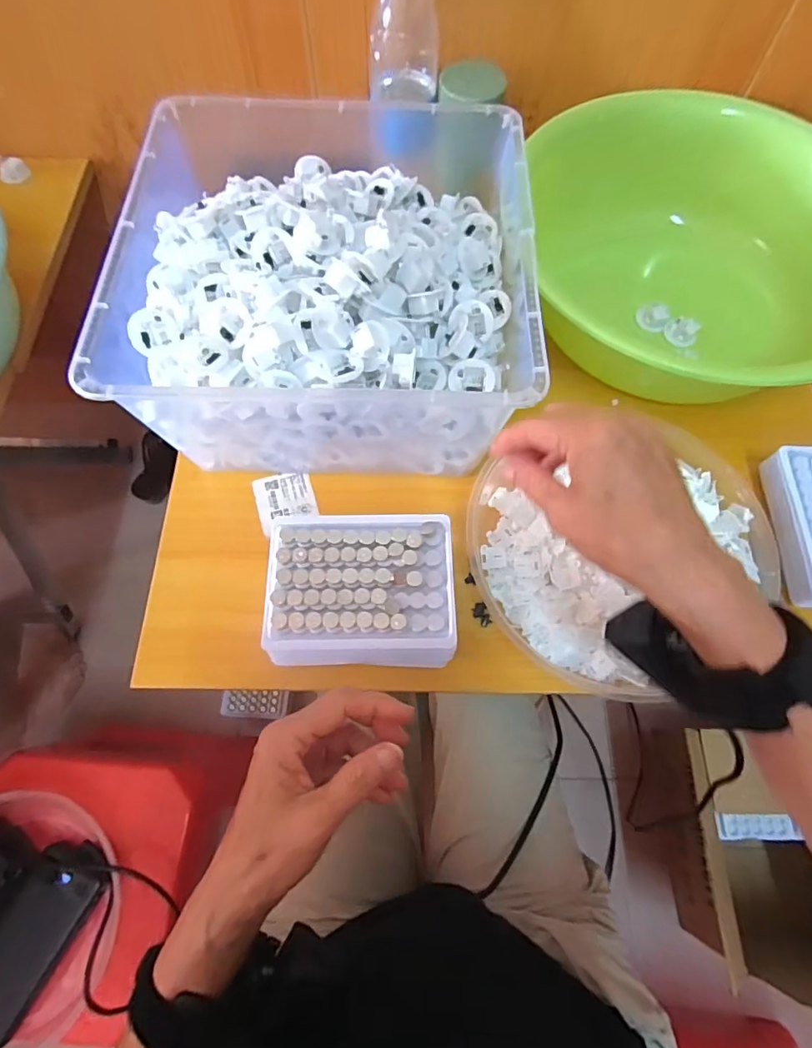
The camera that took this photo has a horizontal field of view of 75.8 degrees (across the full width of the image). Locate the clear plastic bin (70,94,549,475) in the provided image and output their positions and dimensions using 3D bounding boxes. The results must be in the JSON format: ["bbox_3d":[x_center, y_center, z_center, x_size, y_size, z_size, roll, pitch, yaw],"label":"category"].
[{"bbox_3d":[-0.062,-0.198,0.440,0.302,0.135,0.298,0,68,-1],"label":"clear plastic bin"}]

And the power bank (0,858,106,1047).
[{"bbox_3d":[-0.364,0.400,0.498,0.069,0.022,0.147,26,70,9],"label":"power bank"}]

